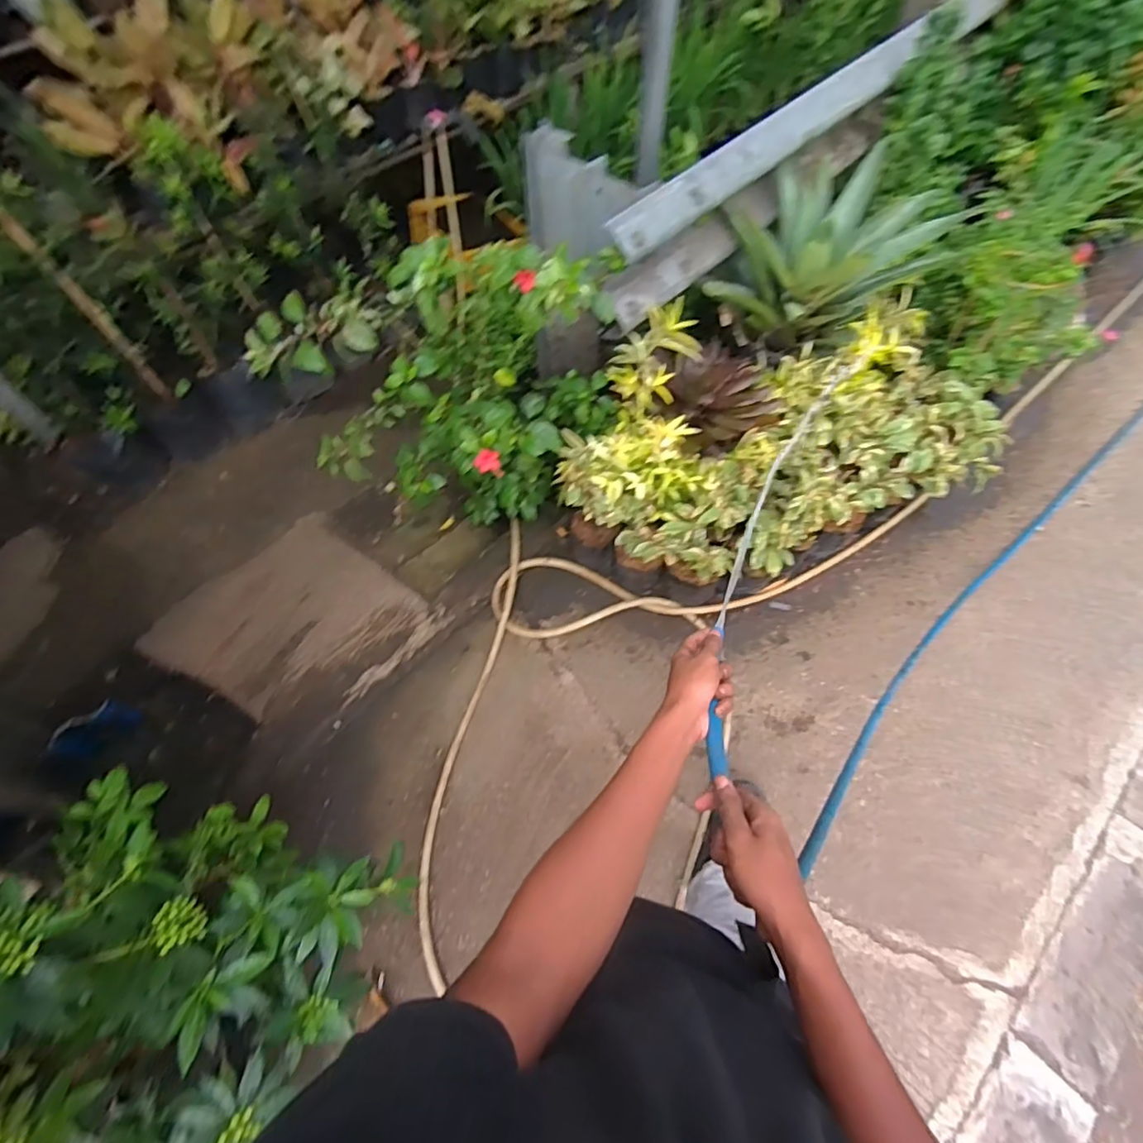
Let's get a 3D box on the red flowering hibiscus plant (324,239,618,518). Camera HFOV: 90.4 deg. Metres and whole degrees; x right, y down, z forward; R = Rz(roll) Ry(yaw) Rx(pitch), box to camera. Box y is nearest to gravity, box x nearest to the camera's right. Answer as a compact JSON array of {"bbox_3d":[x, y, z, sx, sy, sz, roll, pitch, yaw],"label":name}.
[{"bbox_3d":[-0.261,-0.498,1.494,0.698,0.904,0.505,11,63,6],"label":"red flowering hibiscus plant"}]

